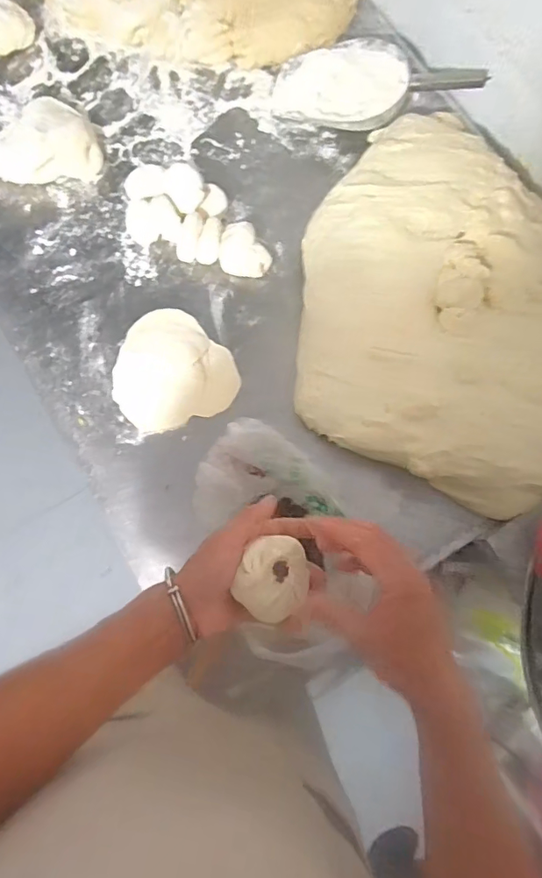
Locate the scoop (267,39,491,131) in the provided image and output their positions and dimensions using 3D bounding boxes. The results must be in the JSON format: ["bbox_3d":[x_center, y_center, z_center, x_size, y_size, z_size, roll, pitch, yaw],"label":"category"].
[{"bbox_3d":[0.163,-0.545,0.763,0.317,0.057,0.150,-3,77,-1],"label":"scoop"}]

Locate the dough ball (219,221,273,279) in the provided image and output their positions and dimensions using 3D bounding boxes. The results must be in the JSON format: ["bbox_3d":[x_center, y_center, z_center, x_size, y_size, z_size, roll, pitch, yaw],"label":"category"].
[{"bbox_3d":[-0.034,-0.268,0.701,0.070,0.032,0.071,0,77,0],"label":"dough ball"}]

